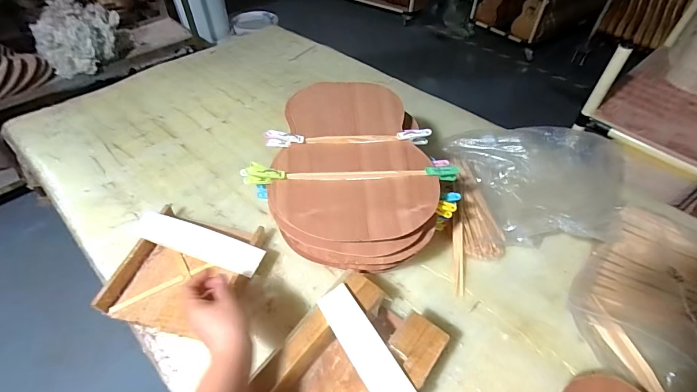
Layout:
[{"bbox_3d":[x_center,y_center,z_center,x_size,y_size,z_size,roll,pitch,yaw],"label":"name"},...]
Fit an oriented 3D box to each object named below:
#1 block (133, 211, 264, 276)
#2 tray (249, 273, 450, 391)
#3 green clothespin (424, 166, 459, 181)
[{"bbox_3d":[-0.270,0.079,0.633,0.270,0.010,0.056,14,59,20],"label":"block"},{"bbox_3d":[-0.013,0.241,0.466,0.168,0.062,0.261,32,55,25],"label":"tray"},{"bbox_3d":[0.145,-0.035,0.557,0.054,0.026,0.017,6,47,-14],"label":"green clothespin"}]

